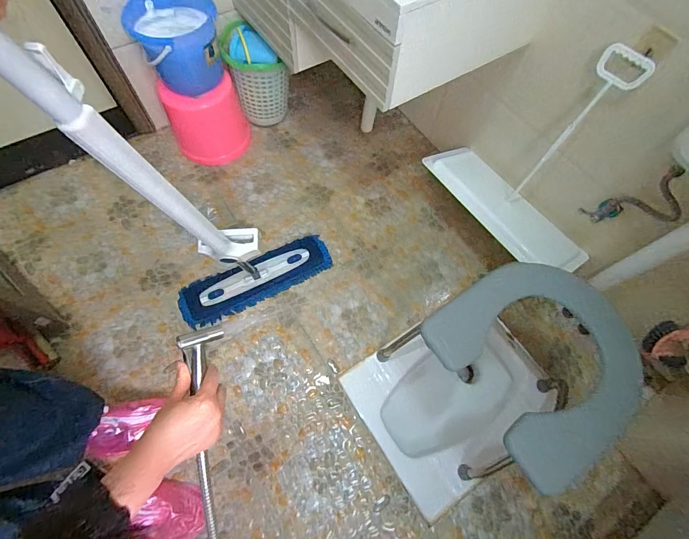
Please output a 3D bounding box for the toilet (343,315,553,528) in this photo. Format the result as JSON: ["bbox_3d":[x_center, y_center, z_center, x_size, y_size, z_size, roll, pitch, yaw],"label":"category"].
[{"bbox_3d":[0.298,0.400,1.051,0.490,0.265,0.423,-26,71,-15],"label":"toilet"}]

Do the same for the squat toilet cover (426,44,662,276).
[{"bbox_3d":[0.542,-0.312,0.940,0.260,0.459,0.541,-35,73,-18],"label":"squat toilet cover"}]

